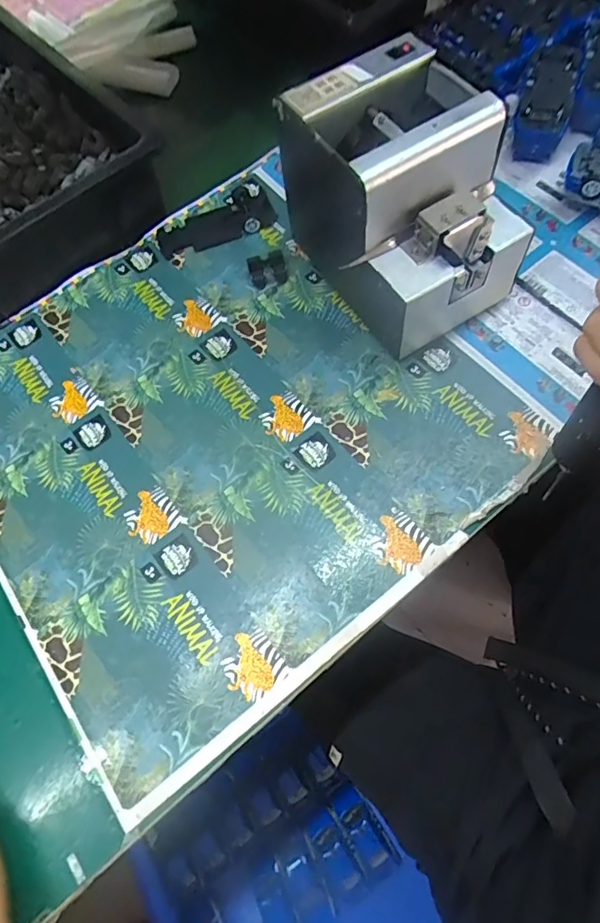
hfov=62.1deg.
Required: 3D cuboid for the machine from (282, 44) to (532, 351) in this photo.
[{"bbox_3d":[0.086,-0.213,0.419,0.131,0.146,0.179,-30,67,-7],"label":"machine"}]

